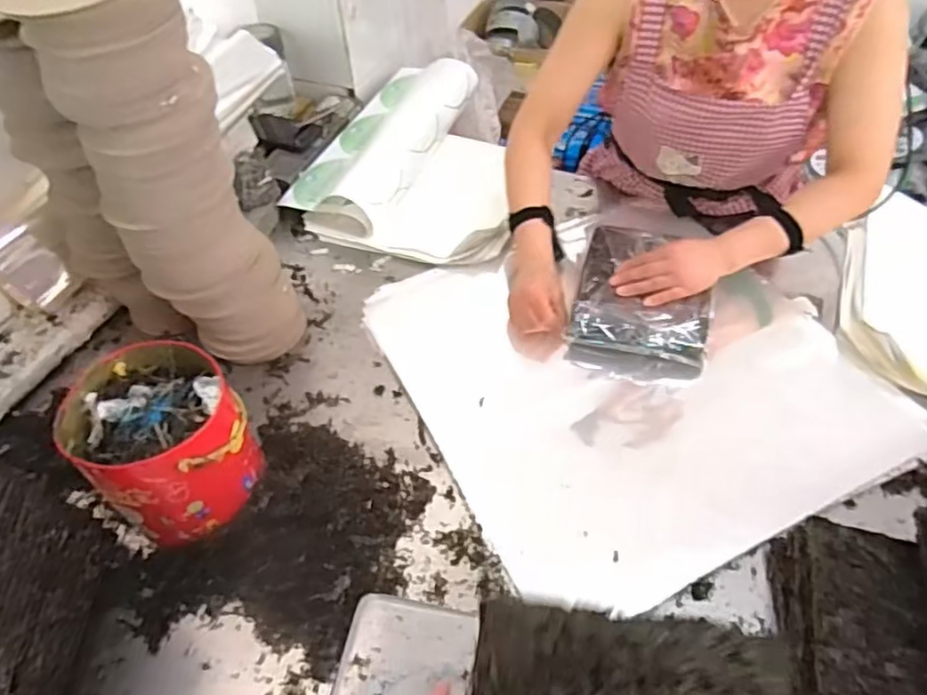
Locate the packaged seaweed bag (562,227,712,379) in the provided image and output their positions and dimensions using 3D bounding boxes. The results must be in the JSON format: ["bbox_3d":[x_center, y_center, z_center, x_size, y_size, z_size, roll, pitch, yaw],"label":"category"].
[{"bbox_3d":[0.258,-0.065,0.943,0.185,0.086,0.208,12,59,11],"label":"packaged seaweed bag"}]

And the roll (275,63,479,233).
[{"bbox_3d":[-0.142,-0.392,1.240,0.196,0.079,0.487,14,52,14],"label":"roll"}]

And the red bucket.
[{"bbox_3d":[-0.330,0.106,0.737,0.169,0.144,0.158,-1,50,2],"label":"red bucket"}]

